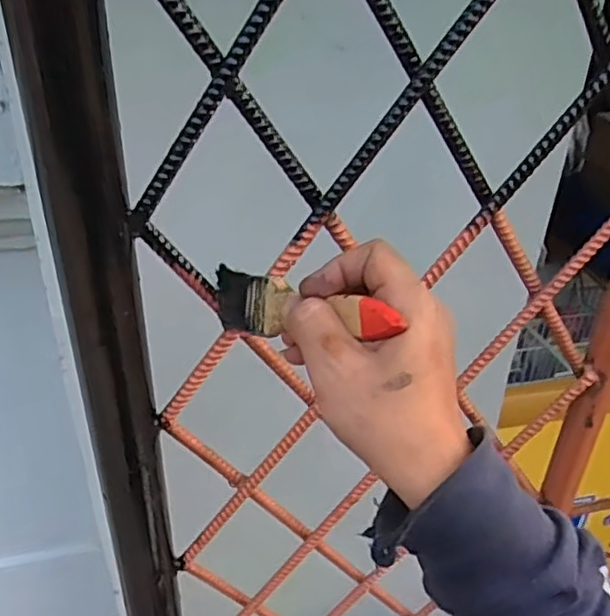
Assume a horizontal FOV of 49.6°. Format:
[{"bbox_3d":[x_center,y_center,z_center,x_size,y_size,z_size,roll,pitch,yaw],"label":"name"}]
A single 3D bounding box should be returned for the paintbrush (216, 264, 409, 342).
[{"bbox_3d":[-0.008,0.000,0.358,0.015,0.035,0.172,-19,13,-30],"label":"paintbrush"}]

